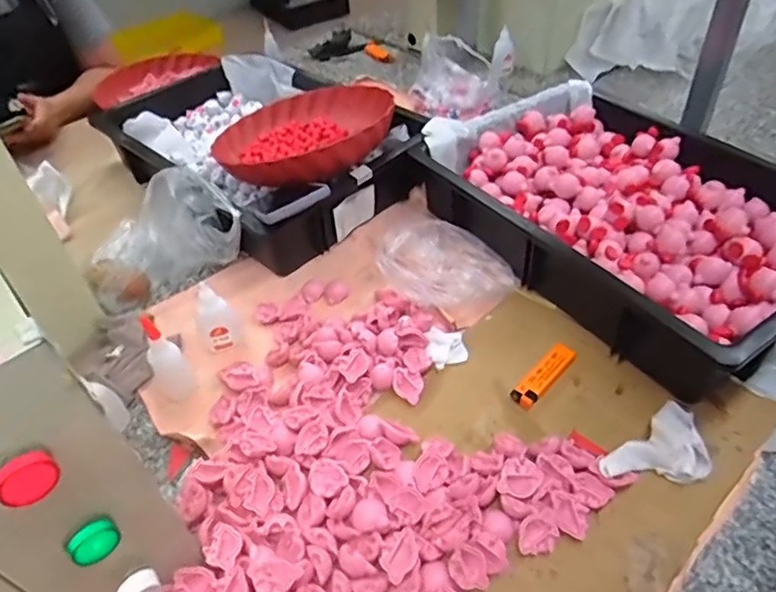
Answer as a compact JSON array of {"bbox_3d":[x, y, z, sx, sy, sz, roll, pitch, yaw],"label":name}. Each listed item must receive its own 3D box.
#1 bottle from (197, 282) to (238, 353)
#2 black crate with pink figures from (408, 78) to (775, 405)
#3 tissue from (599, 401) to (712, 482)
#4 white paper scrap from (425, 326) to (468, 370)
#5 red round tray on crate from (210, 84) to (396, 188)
[{"bbox_3d":[-0.183,0.021,0.602,0.034,0.077,0.034,-21,47,-16],"label":"bottle"},{"bbox_3d":[0.274,-0.102,0.675,0.325,0.098,0.453,-29,50,-23],"label":"black crate with pink figures"},{"bbox_3d":[0.236,0.134,0.481,0.110,0.022,0.059,-32,51,-25],"label":"tissue"},{"bbox_3d":[0.061,0.053,0.589,0.040,0.015,0.045,-6,45,-2],"label":"white paper scrap"},{"bbox_3d":[-0.111,-0.222,0.776,0.259,0.055,0.259,-14,35,10],"label":"red round tray on crate"}]

